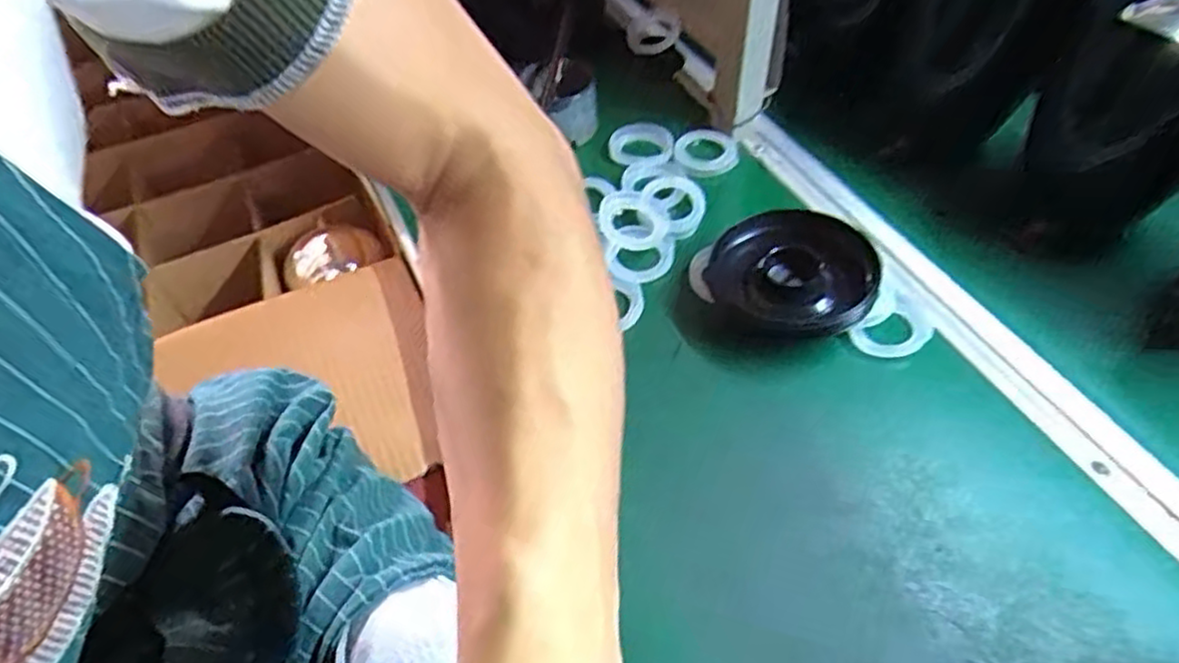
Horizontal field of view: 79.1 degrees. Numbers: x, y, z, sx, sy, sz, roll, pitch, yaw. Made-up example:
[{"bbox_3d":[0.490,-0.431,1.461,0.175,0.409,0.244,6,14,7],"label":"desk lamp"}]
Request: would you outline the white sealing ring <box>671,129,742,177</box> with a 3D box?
[{"bbox_3d":[0.108,-0.166,0.667,0.061,0.010,0.060,-1,50,1],"label":"white sealing ring"}]

